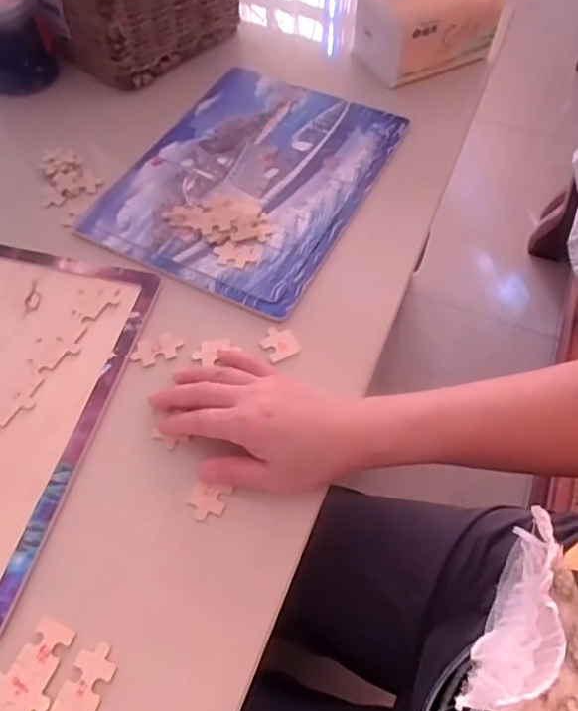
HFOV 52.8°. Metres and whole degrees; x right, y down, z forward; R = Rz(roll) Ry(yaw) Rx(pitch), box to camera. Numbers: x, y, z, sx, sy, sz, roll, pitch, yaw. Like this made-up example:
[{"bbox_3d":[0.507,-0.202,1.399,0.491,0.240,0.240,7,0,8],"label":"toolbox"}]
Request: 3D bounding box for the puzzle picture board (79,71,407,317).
[{"bbox_3d":[-0.034,-0.182,0.564,0.215,0.012,0.289,24,61,14],"label":"puzzle picture board"}]

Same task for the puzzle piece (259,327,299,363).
[{"bbox_3d":[-0.007,-0.011,0.465,0.026,0.004,0.031,-26,62,-15],"label":"puzzle piece"}]

